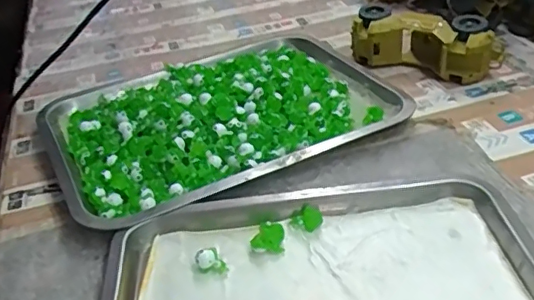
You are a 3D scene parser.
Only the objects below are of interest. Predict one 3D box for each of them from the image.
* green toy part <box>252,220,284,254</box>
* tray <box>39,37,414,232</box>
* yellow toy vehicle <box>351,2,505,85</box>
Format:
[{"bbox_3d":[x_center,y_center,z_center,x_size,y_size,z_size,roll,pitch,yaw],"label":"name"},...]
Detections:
[{"bbox_3d":[0.001,0.071,0.456,0.024,0.012,0.029,-3,35,6],"label":"green toy part"},{"bbox_3d":[-0.060,-0.049,0.617,0.347,0.035,0.273,-20,37,-19],"label":"tray"},{"bbox_3d":[0.184,-0.125,0.666,0.171,0.059,0.063,17,41,30],"label":"yellow toy vehicle"}]

